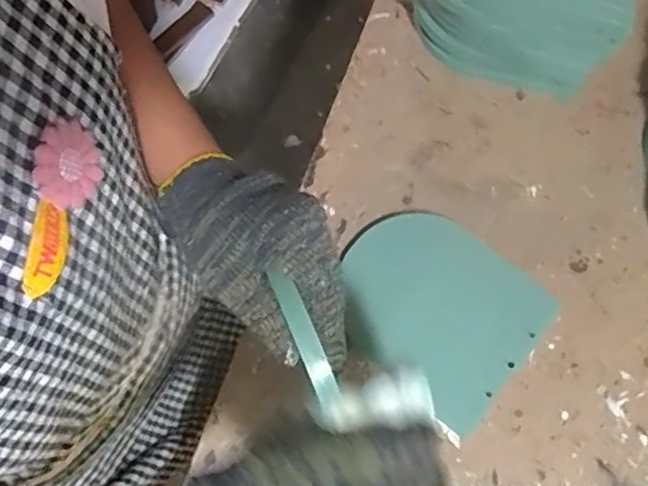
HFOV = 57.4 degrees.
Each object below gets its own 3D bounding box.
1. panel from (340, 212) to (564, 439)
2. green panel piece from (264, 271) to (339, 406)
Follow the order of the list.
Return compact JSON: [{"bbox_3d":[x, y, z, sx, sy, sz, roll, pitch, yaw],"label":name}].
[{"bbox_3d":[0.096,0.056,0.518,0.171,0.008,0.140,38,85,13],"label":"panel"},{"bbox_3d":[-0.012,0.052,0.327,0.012,0.005,0.074,-24,78,-6],"label":"green panel piece"}]

